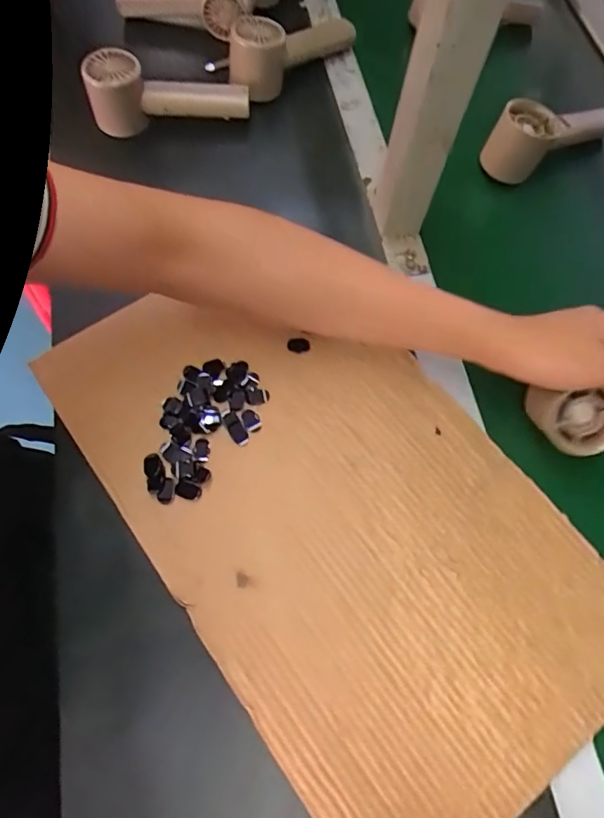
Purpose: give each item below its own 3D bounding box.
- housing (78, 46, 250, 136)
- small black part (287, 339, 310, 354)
[{"bbox_3d":[-0.139,-0.334,0.559,0.162,0.063,0.056,-7,67,-5],"label":"housing"},{"bbox_3d":[-0.003,-0.056,0.471,0.021,0.010,0.010,-3,67,-3],"label":"small black part"}]

